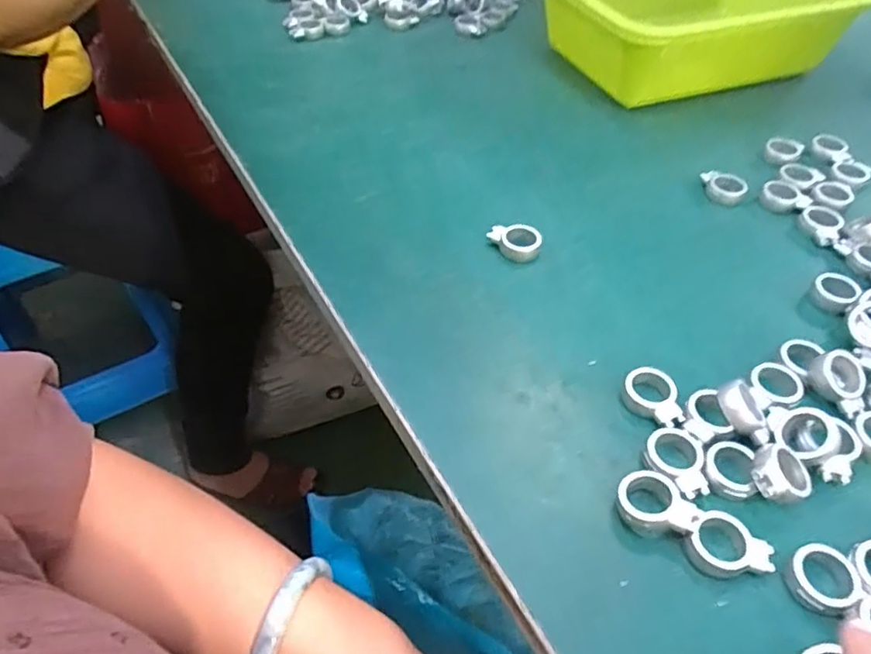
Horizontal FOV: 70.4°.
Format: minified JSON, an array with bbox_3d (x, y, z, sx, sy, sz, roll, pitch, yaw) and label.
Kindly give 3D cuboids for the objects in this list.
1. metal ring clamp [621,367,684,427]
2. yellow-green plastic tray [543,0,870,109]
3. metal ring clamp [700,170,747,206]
[{"bbox_3d":[0.109,0.036,0.311,0.024,0.010,0.034,-4,47,-5],"label":"metal ring clamp"},{"bbox_3d":[0.228,-0.279,0.560,0.243,0.085,0.181,-15,49,-15],"label":"yellow-green plastic tray"},{"bbox_3d":[0.205,-0.099,0.442,0.031,0.012,0.024,15,48,13],"label":"metal ring clamp"}]

